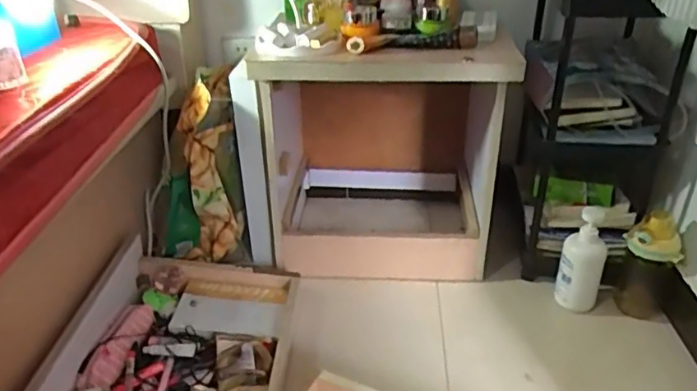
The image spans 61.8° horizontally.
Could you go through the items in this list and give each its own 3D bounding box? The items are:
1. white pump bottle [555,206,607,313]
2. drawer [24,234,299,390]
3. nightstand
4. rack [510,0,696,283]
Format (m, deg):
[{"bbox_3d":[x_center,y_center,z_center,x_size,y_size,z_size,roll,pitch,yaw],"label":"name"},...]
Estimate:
[{"bbox_3d":[0.425,0.120,1.059,0.072,0.185,0.068,13,33,23],"label":"white pump bottle"},{"bbox_3d":[-0.263,0.227,0.908,0.323,0.114,0.410,1,30,2],"label":"drawer"},{"bbox_3d":[0.043,-0.107,1.255,0.468,0.517,0.447,1,30,3],"label":"nightstand"},{"bbox_3d":[0.466,-0.152,1.121,0.271,0.543,0.335,10,32,17],"label":"rack"}]

